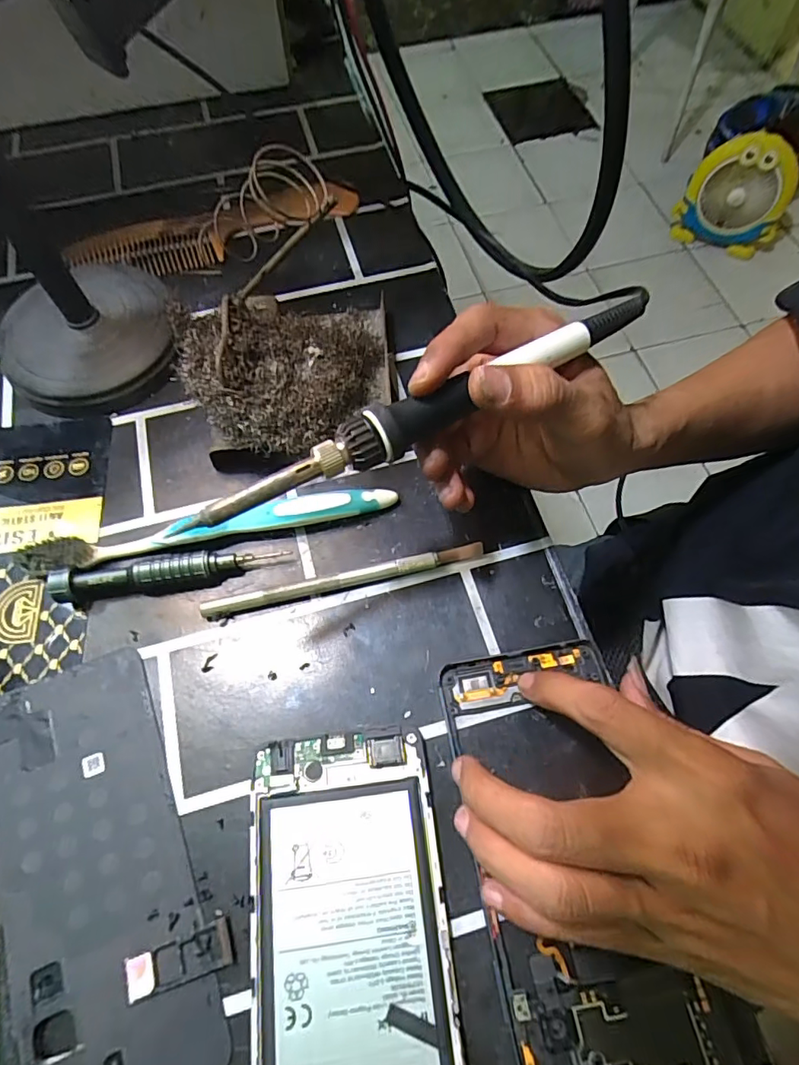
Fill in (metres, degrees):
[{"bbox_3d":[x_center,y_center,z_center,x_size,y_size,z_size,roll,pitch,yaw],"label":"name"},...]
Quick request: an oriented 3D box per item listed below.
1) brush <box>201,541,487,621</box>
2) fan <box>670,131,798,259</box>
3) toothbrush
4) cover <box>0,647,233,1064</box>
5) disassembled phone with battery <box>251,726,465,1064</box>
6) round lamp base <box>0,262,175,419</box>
[{"bbox_3d":[-0.027,0.023,0.262,0.139,0.007,0.008,-13,65,-5],"label":"brush"},{"bbox_3d":[0.902,-0.896,1.405,0.259,0.267,0.092,23,67,11],"label":"fan"},{"bbox_3d":[-0.094,-0.002,0.269,0.184,0.018,0.013,-12,65,-5],"label":"toothbrush"},{"bbox_3d":[-0.124,0.132,0.213,0.075,0.005,0.164,-21,66,-9],"label":"cover"},{"bbox_3d":[-0.017,0.161,0.196,0.072,0.009,0.160,-7,65,-2],"label":"disassembled phone with battery"},{"bbox_3d":[-0.183,-0.115,0.314,0.093,0.032,0.093,0,65,1],"label":"round lamp base"}]

